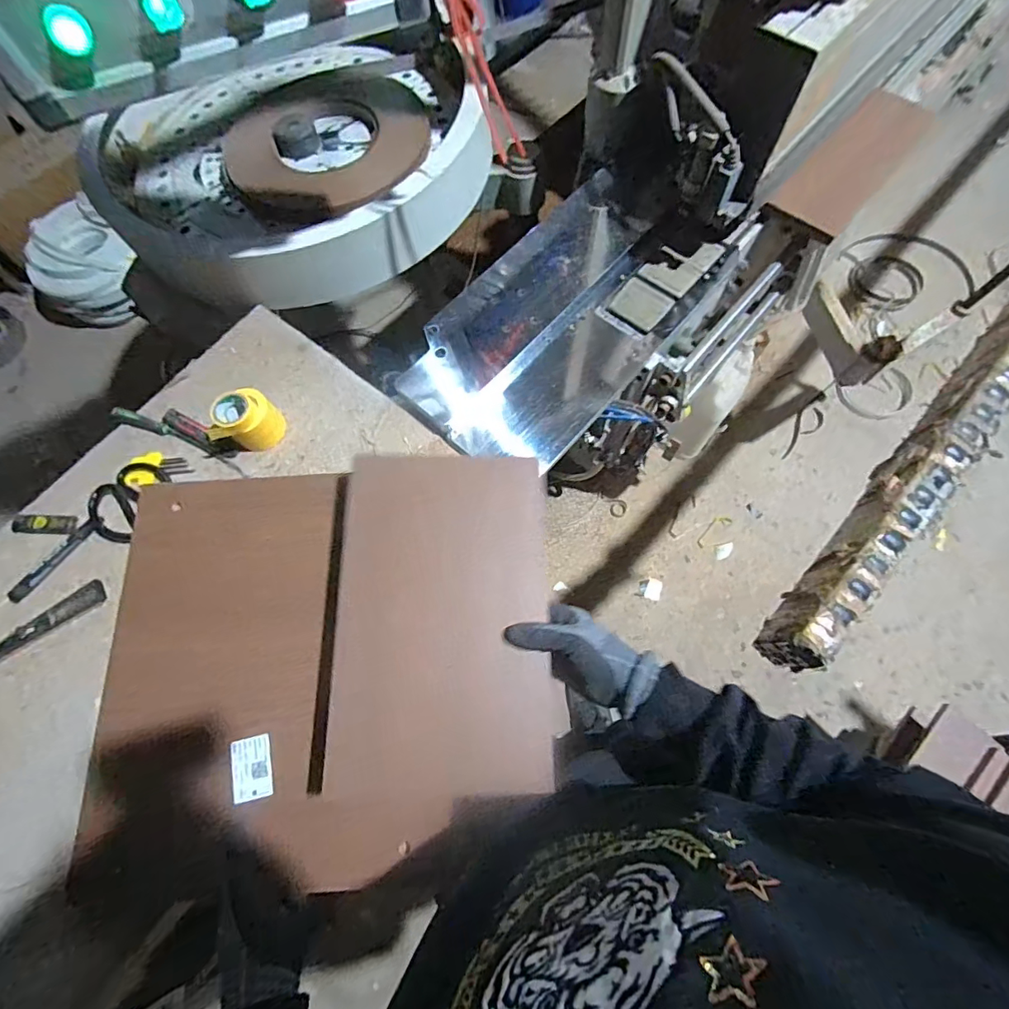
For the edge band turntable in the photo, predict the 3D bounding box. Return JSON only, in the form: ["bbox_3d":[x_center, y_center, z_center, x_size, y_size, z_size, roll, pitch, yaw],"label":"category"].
[{"bbox_3d":[-0.352,-0.580,0.814,0.572,0.109,0.571,-1,70,2],"label":"edge band turntable"}]

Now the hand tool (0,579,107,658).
[{"bbox_3d":[-0.579,0.156,0.597,0.191,0.019,0.028,-37,73,-11],"label":"hand tool"}]

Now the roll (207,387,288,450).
[{"bbox_3d":[-0.336,-0.108,0.648,0.070,0.068,0.066,-1,70,2],"label":"roll"}]

